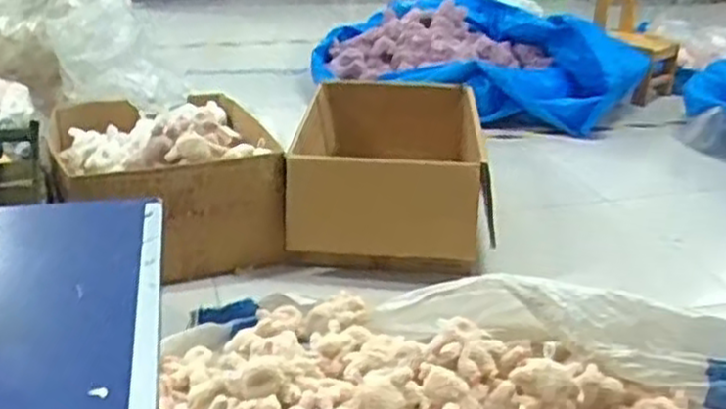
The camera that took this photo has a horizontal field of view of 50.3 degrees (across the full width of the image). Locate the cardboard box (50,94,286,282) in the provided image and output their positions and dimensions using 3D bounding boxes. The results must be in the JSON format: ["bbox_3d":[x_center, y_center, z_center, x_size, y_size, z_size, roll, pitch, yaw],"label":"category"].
[{"bbox_3d":[-0.496,-0.056,1.931,0.498,0.316,0.491,-8,26,-22],"label":"cardboard box"}]

